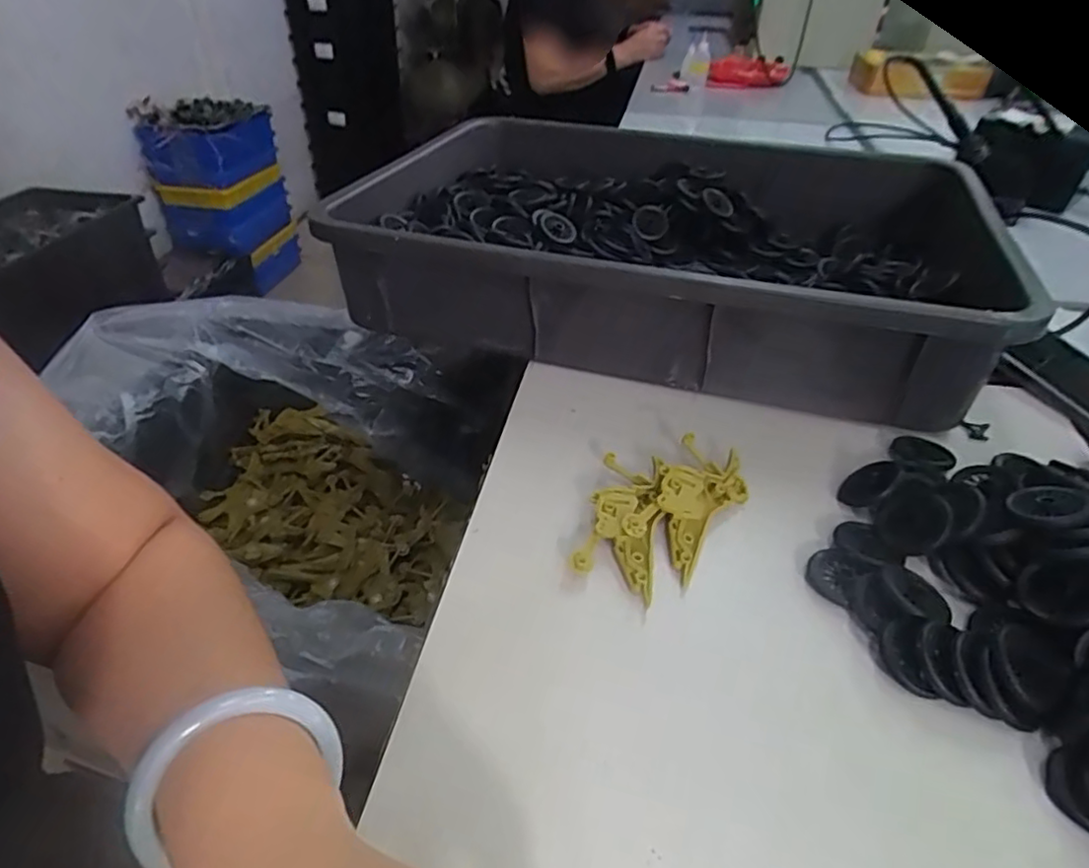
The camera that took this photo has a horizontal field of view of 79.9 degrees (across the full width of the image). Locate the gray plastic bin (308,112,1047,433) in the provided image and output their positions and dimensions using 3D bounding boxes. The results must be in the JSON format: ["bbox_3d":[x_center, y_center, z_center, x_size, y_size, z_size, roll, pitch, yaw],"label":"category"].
[{"bbox_3d":[0.109,-0.174,0.597,0.524,0.104,0.367,11,40,14],"label":"gray plastic bin"}]

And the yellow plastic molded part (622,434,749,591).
[{"bbox_3d":[0.086,0.039,0.382,0.044,0.022,0.092,22,44,26],"label":"yellow plastic molded part"}]

